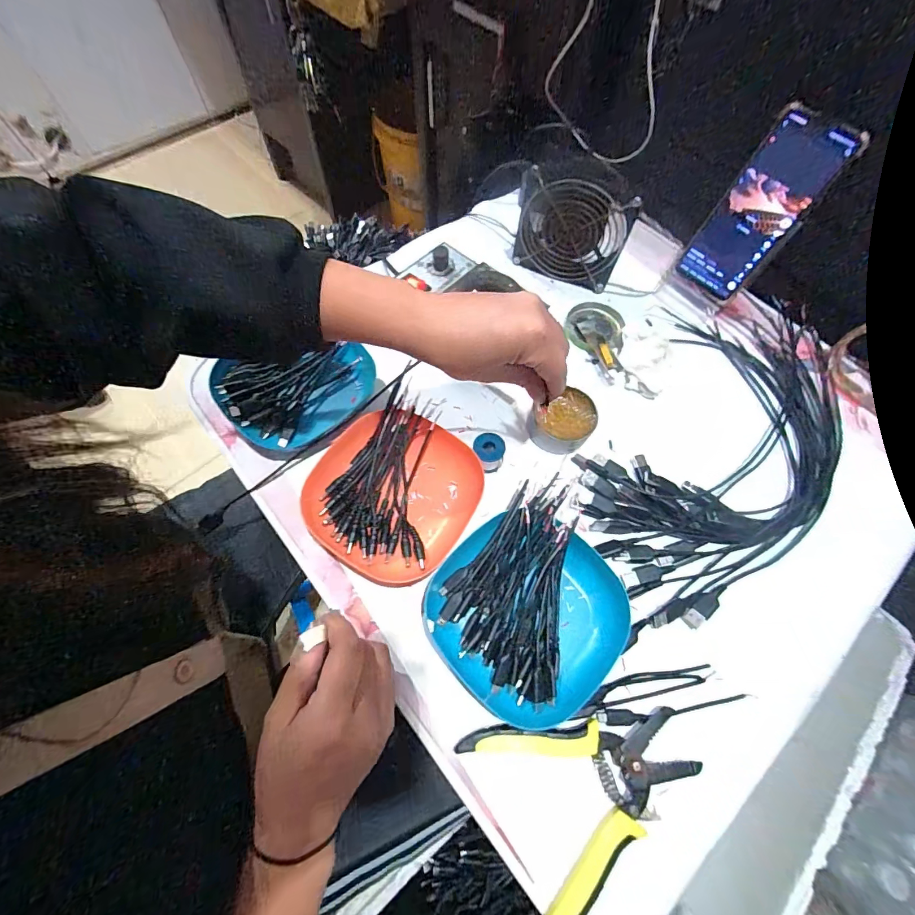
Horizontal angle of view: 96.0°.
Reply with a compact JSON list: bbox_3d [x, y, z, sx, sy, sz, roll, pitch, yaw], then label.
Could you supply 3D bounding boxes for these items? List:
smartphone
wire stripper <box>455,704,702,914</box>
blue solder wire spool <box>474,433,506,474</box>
[{"bbox_3d":[0.313,-0.255,0.432,0.078,0.163,0.018,44,45,18],"label":"smartphone"},{"bbox_3d":[0.093,0.222,0.287,0.146,0.013,0.112,-24,68,-11],"label":"wire stripper"},{"bbox_3d":[0.029,-0.004,0.387,0.028,0.026,0.028,0,66,-1],"label":"blue solder wire spool"}]

